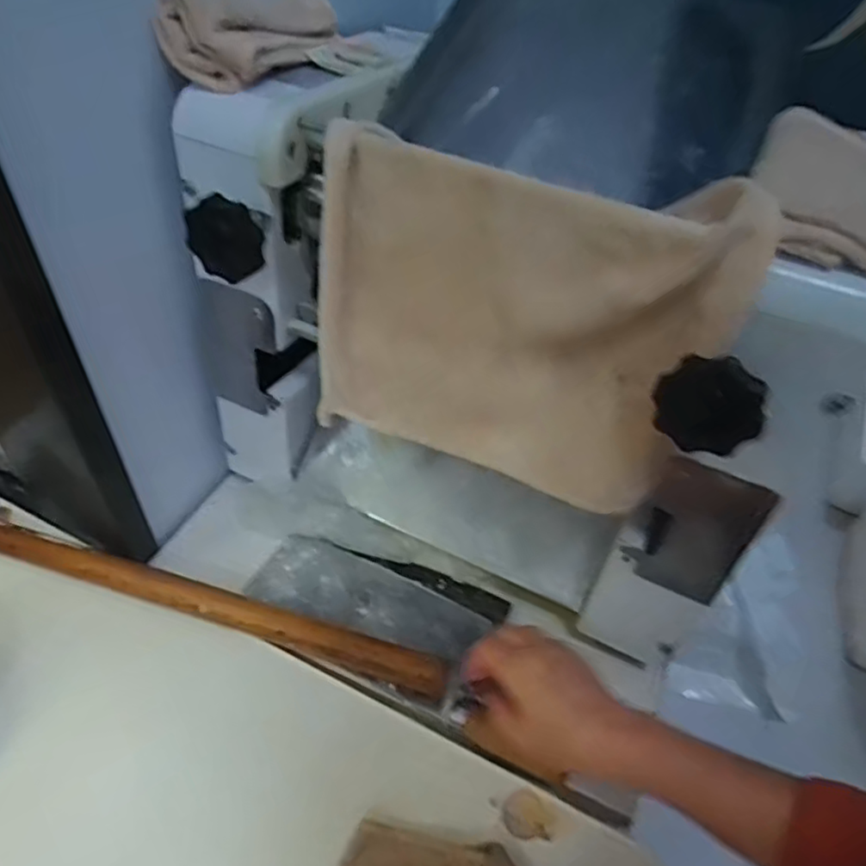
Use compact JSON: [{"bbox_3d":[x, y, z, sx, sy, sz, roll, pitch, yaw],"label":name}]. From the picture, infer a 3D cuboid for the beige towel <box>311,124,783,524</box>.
[{"bbox_3d":[0.041,-0.067,0.452,0.289,0.228,0.054,21,48,13],"label":"beige towel"}]

